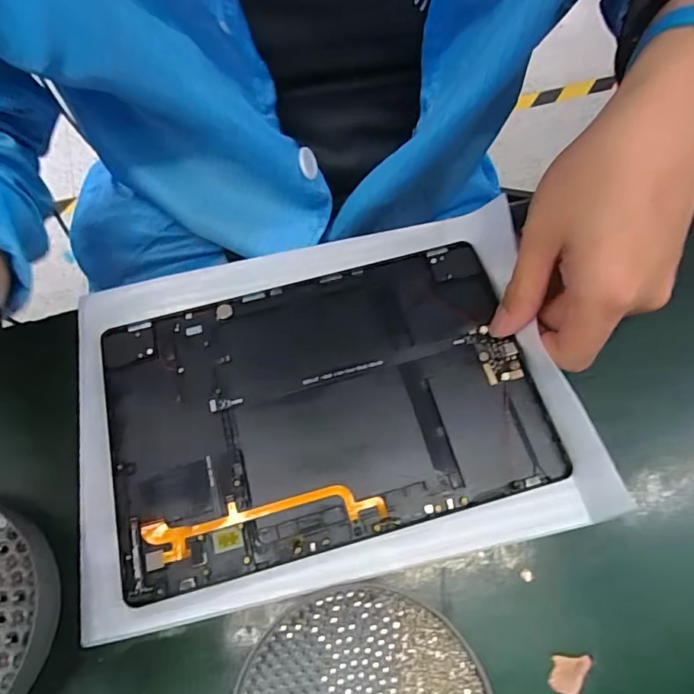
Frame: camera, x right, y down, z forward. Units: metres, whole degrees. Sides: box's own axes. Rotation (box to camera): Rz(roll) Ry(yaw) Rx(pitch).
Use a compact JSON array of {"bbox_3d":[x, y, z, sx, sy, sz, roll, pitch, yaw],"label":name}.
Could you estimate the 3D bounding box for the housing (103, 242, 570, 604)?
[{"bbox_3d":[-0.015,0.030,0.291,0.231,0.009,0.154,-15,67,-5],"label":"housing"}]

